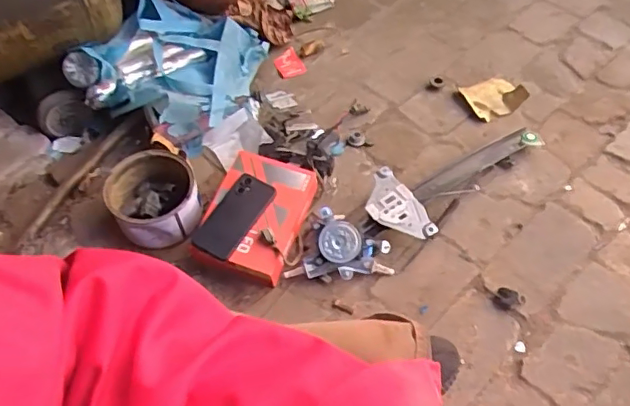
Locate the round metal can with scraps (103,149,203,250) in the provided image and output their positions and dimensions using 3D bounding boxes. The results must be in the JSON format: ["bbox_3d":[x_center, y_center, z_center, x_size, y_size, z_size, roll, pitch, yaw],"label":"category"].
[{"bbox_3d":[-0.282,-0.011,0.980,0.153,0.082,0.171,-30,60,-17],"label":"round metal can with scraps"}]

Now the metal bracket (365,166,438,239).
[{"bbox_3d":[0.141,0.007,0.988,0.083,0.029,0.161,-31,65,-11],"label":"metal bracket"}]

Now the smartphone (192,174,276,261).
[{"bbox_3d":[-0.138,0.021,0.952,0.080,0.014,0.156,27,67,13],"label":"smartphone"}]

